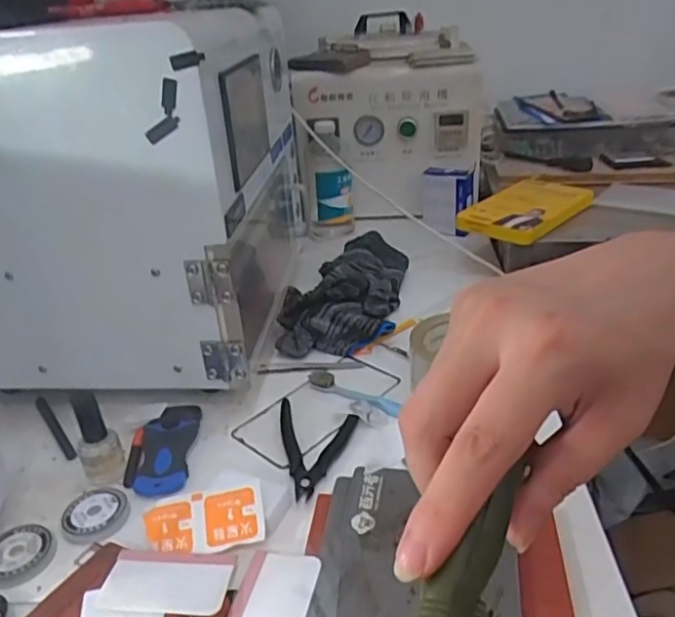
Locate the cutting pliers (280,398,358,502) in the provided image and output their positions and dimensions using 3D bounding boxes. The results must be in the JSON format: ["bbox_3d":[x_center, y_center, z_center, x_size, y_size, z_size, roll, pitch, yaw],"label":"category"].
[{"bbox_3d":[-0.028,0.115,0.498,0.067,0.012,0.096,5,30,15],"label":"cutting pliers"}]

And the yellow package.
[{"bbox_3d":[0.262,-0.137,0.812,0.114,0.026,0.210,18,35,37],"label":"yellow package"}]

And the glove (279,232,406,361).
[{"bbox_3d":[0.006,-0.022,0.714,0.133,0.050,0.234,3,29,11],"label":"glove"}]

